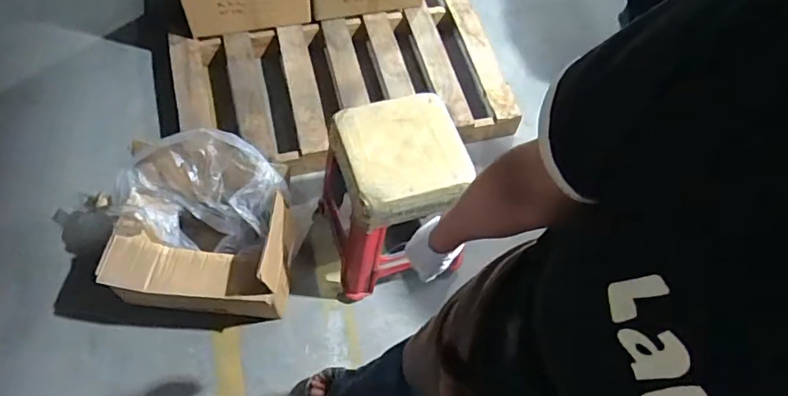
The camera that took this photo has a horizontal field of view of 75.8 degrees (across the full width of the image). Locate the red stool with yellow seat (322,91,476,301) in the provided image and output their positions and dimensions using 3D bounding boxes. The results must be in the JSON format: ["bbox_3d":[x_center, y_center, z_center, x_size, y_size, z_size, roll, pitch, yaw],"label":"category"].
[{"bbox_3d":[-0.007,0.009,1.388,0.333,0.487,0.327,-13,63,-11],"label":"red stool with yellow seat"}]

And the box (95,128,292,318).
[{"bbox_3d":[-0.525,0.071,1.359,0.482,0.336,0.397,5,61,-2],"label":"box"}]

